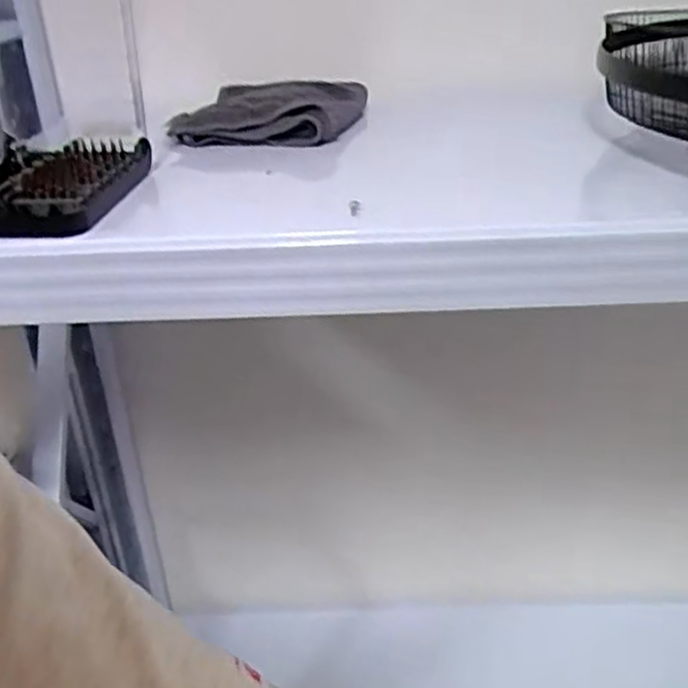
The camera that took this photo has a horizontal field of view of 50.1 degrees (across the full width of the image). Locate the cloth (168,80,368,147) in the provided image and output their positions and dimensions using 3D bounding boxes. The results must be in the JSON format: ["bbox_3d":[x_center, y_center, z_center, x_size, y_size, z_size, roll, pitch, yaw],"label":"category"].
[{"bbox_3d":[-0.066,-0.222,0.699,0.159,0.030,0.156,4,30,13],"label":"cloth"}]

